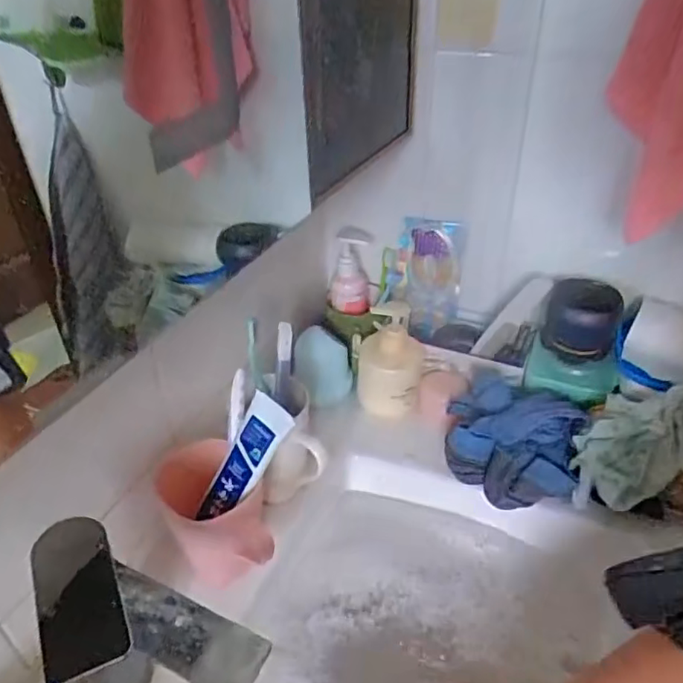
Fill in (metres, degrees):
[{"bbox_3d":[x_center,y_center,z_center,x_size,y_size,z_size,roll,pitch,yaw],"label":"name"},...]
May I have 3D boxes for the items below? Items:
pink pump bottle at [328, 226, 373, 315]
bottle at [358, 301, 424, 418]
[{"bbox_3d":[0.014,-0.091,0.742,0.045,0.106,0.058,6,14,10],"label":"pink pump bottle"},{"bbox_3d":[0.058,0.021,0.680,0.069,0.126,0.062,3,35,7],"label":"bottle"}]

